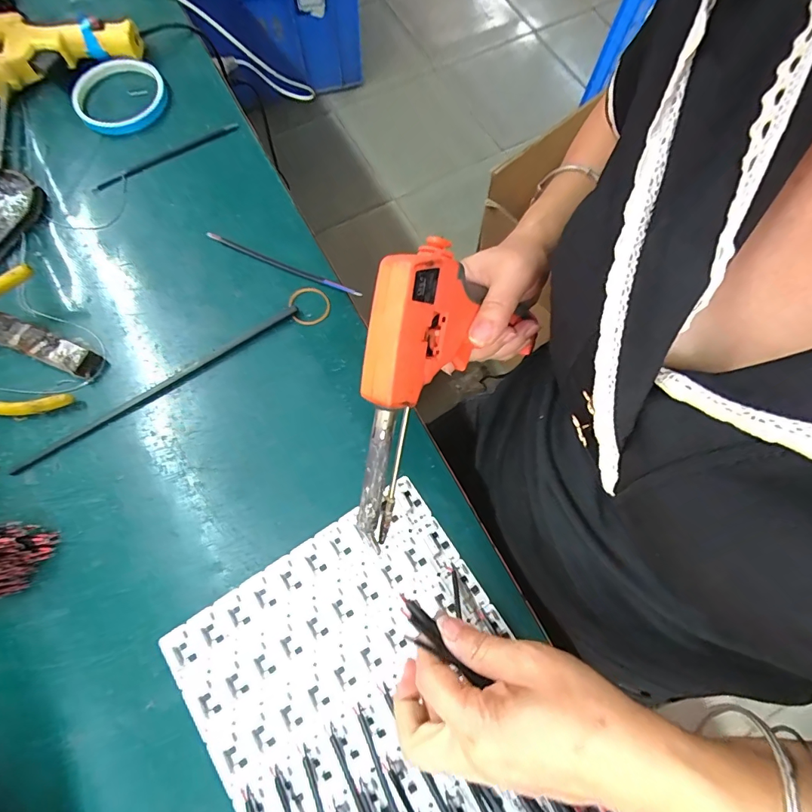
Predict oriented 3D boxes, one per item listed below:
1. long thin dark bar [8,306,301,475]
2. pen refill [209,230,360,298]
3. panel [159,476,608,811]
[{"bbox_3d":[-0.186,-0.017,0.328,0.230,0.004,0.008,-33,77,-10],"label":"long thin dark bar"},{"bbox_3d":[-0.104,-0.119,0.357,0.140,0.004,0.009,21,74,6],"label":"pen refill"},{"bbox_3d":[-0.015,0.199,0.271,0.193,0.007,0.239,-32,76,-9],"label":"panel"}]

